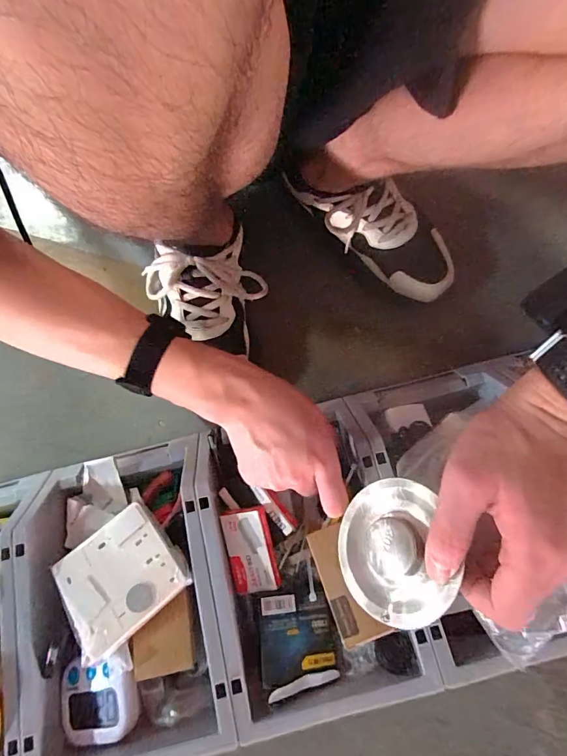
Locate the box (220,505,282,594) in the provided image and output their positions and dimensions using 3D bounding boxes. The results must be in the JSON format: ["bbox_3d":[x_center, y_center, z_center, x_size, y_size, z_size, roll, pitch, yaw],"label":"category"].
[{"bbox_3d":[-0.029,0.148,0.359,0.041,0.015,0.069,-20,86,17],"label":"box"}]

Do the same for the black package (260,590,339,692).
[{"bbox_3d":[0.011,0.209,0.337,0.061,0.007,0.059,2,62,-14],"label":"black package"}]

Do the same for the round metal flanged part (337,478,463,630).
[{"bbox_3d":[0.065,0.108,0.262,0.072,0.023,0.084,-20,58,31],"label":"round metal flanged part"}]

